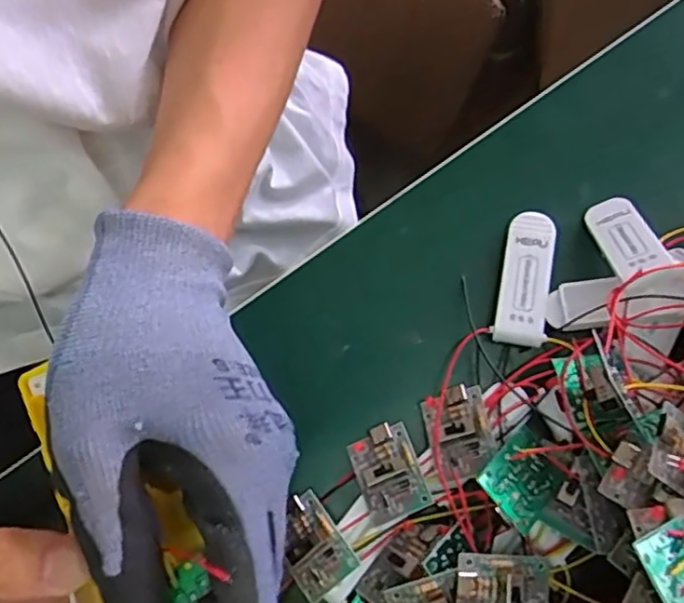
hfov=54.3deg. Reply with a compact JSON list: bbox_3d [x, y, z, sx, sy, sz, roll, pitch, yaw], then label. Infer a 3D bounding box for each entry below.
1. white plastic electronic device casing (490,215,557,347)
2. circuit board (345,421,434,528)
[{"bbox_3d":[0.077,-0.010,0.281,0.020,0.007,0.057,8,79,2],"label":"white plastic electronic device casing"},{"bbox_3d":[0.018,0.067,0.261,0.025,0.007,0.035,-21,80,-4],"label":"circuit board"}]

